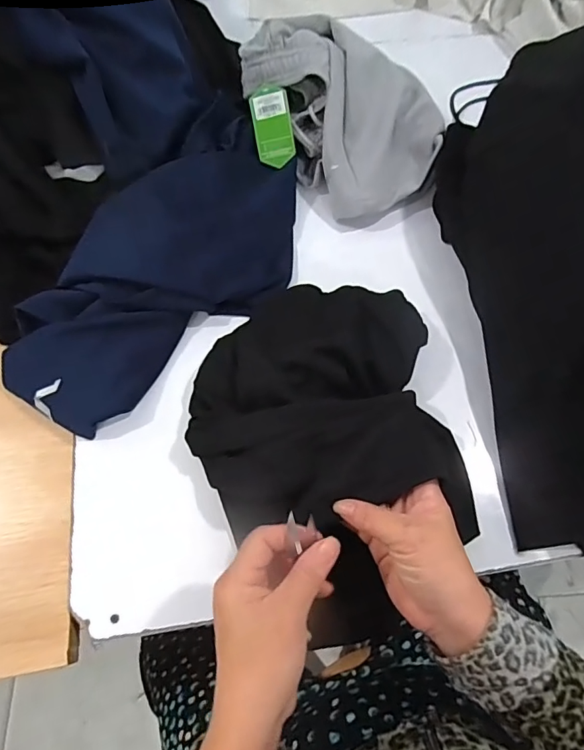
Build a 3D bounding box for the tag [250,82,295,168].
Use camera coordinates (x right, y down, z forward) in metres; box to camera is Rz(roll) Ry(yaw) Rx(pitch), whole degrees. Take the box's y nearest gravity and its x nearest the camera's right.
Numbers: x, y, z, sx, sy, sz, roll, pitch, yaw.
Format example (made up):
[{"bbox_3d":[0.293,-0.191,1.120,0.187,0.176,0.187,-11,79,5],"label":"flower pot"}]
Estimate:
[{"bbox_3d":[-0.026,-0.326,0.620,0.052,0.006,0.095,-5,108,17],"label":"tag"}]

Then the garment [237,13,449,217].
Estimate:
[{"bbox_3d":[0.079,-0.366,0.631,0.206,0.107,0.283,-28,70,-14],"label":"garment"}]

